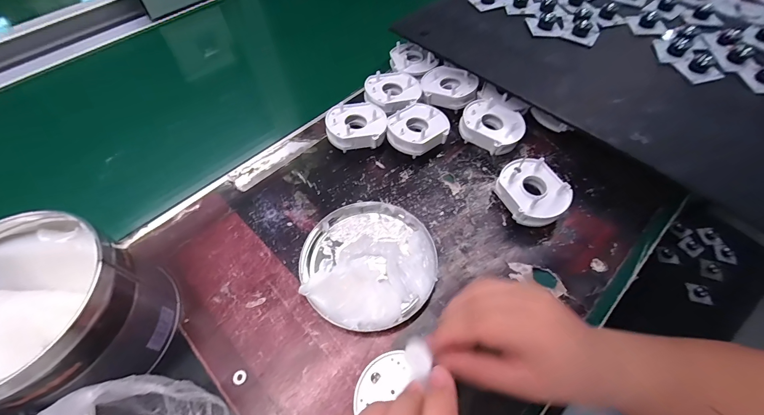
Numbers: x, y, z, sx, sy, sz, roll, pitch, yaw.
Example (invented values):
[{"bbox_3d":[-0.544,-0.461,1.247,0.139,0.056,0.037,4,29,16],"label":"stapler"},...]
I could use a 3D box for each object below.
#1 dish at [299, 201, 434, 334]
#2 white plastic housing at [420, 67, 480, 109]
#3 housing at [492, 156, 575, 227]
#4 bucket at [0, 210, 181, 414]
[{"bbox_3d":[-0.014,0.049,0.321,0.126,0.026,0.125,0,57,1],"label":"dish"},{"bbox_3d":[0.085,-0.153,0.428,0.070,0.022,0.049,19,59,13],"label":"white plastic housing"},{"bbox_3d":[0.155,-0.013,0.349,0.059,0.036,0.071,-22,59,-13],"label":"housing"},{"bbox_3d":[-0.250,0.083,0.259,0.129,0.101,0.126,0,57,1],"label":"bucket"}]

